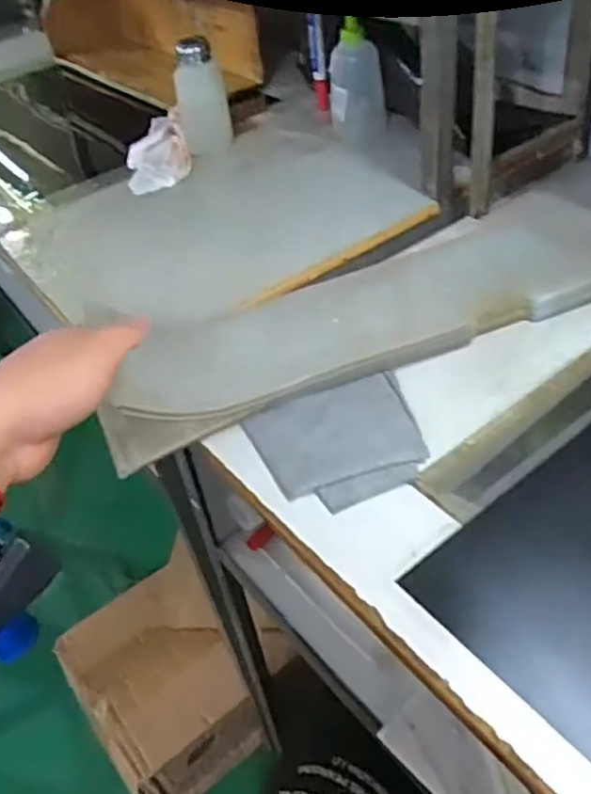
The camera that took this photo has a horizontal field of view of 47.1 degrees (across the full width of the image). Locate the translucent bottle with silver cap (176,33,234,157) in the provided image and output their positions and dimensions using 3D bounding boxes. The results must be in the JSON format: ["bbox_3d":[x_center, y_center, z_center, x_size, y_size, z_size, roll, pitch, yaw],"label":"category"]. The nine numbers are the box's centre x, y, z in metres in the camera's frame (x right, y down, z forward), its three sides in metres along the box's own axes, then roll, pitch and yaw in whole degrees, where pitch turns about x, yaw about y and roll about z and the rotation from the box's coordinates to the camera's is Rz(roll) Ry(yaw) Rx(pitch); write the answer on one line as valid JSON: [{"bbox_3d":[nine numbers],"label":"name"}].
[{"bbox_3d":[-0.116,-0.370,0.841,0.065,0.119,0.060,-11,42,-4],"label":"translucent bottle with silver cap"}]

